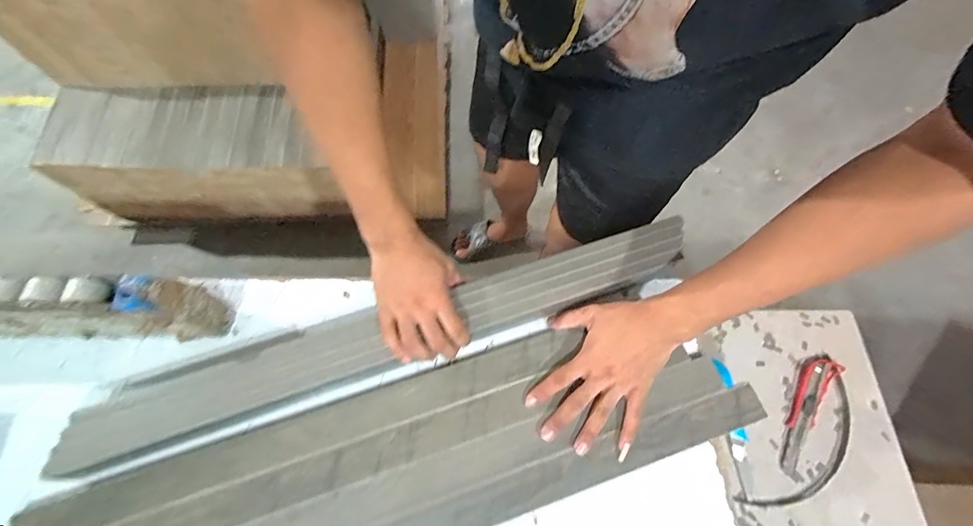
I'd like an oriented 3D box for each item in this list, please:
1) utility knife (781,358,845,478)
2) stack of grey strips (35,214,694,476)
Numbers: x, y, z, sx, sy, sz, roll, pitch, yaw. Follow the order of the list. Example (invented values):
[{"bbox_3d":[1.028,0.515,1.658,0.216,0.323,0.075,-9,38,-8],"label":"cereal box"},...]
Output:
[{"bbox_3d":[0.487,0.227,0.643,0.049,0.016,0.193,34,71,12],"label":"utility knife"},{"bbox_3d":[-0.107,0.076,0.524,0.751,0.048,0.089,-18,69,-7],"label":"stack of grey strips"}]

